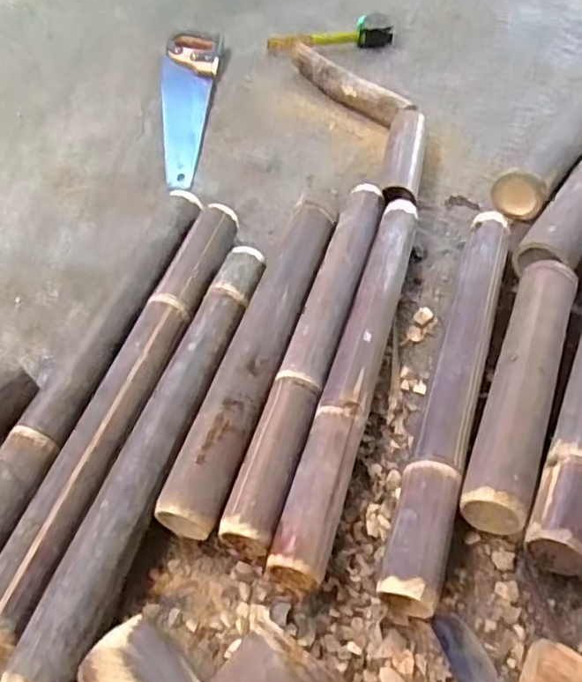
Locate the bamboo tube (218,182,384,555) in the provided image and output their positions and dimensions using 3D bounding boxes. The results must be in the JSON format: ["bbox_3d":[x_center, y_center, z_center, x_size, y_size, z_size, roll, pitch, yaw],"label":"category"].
[{"bbox_3d":[0.033,-0.004,0.759,0.059,0.056,0.531,14,53,11],"label":"bamboo tube"}]

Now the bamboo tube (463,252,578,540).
[{"bbox_3d":[0.266,0.047,0.703,0.067,0.062,0.346,18,55,15],"label":"bamboo tube"}]

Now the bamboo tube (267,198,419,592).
[{"bbox_3d":[0.086,0.017,0.742,0.064,0.053,0.539,12,54,12],"label":"bamboo tube"}]

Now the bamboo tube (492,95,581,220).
[{"bbox_3d":[0.536,-0.404,1.044,0.077,0.076,0.654,33,61,25],"label":"bamboo tube"}]

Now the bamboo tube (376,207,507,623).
[{"bbox_3d":[0.192,0.042,0.718,0.059,0.062,0.531,16,53,12],"label":"bamboo tube"}]

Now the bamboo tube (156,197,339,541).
[{"bbox_3d":[-0.034,0.000,0.752,0.068,0.061,0.482,14,53,11],"label":"bamboo tube"}]

